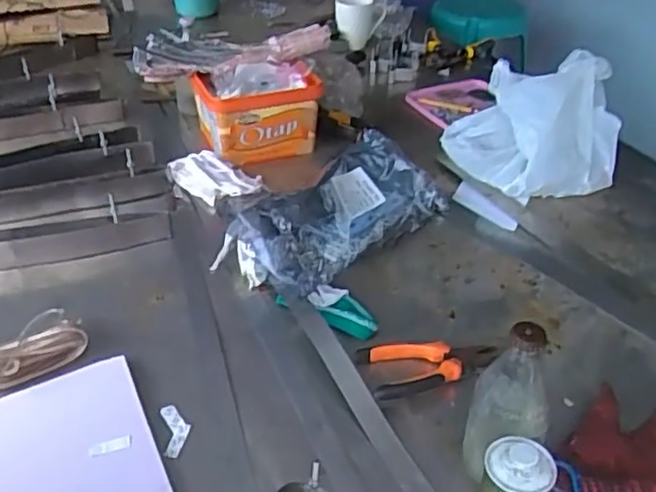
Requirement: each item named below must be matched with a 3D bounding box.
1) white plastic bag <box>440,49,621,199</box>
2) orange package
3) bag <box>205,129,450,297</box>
[{"bbox_3d":[0.313,-0.188,1.040,0.240,0.165,0.191,2,36,0],"label":"white plastic bag"},{"bbox_3d":[-0.117,-0.220,1.115,0.188,0.117,0.118,-7,37,-12],"label":"orange package"},{"bbox_3d":[0.021,-0.056,0.912,0.148,0.093,0.318,30,45,33],"label":"bag"}]

